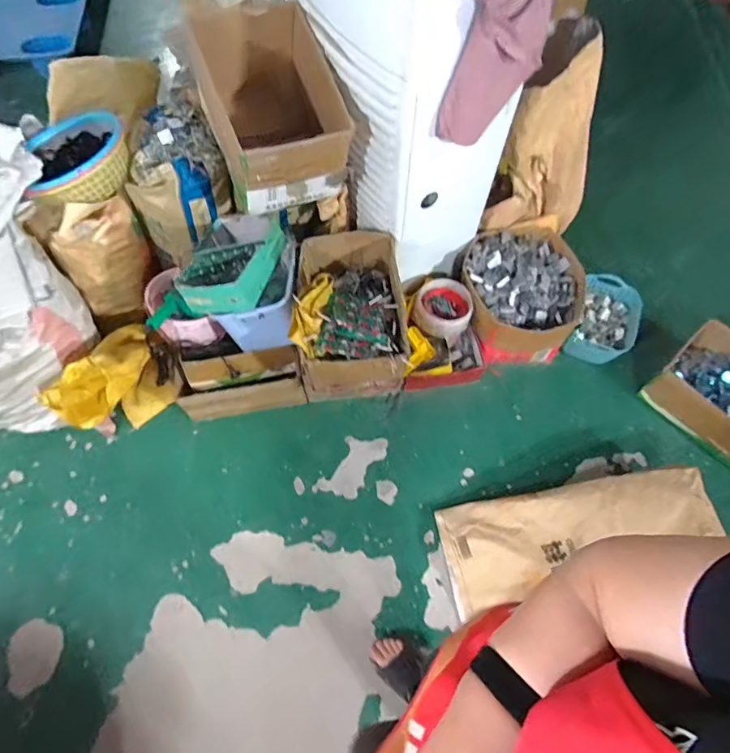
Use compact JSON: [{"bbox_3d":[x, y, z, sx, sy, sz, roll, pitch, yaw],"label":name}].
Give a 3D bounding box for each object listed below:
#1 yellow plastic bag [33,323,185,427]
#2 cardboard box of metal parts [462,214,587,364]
[{"bbox_3d":[-0.702,0.021,1.330,0.246,0.368,0.298,34,68,14],"label":"yellow plastic bag"},{"bbox_3d":[0.515,-0.273,1.514,0.383,0.223,0.409,-12,65,-7],"label":"cardboard box of metal parts"}]

